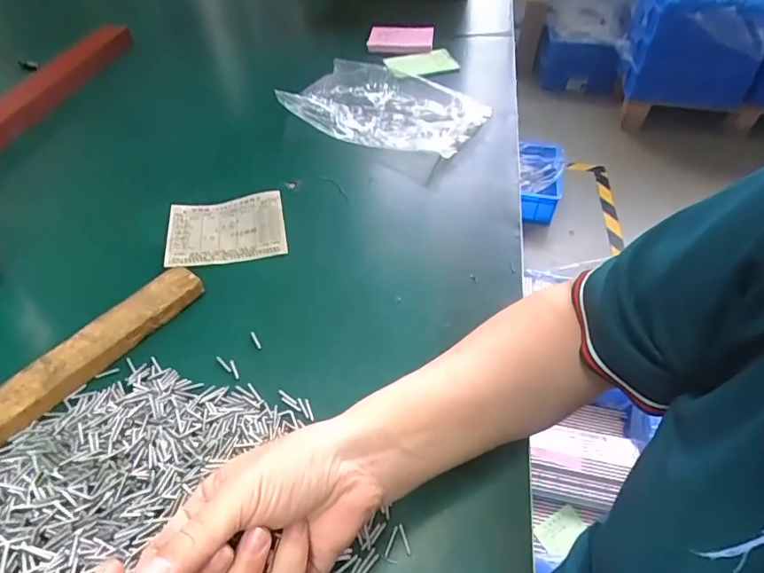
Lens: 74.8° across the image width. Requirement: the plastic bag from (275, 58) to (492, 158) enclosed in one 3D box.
[{"bbox_3d":[0.004,-0.220,0.622,0.220,0.053,0.147,21,49,16],"label":"plastic bag"}]

